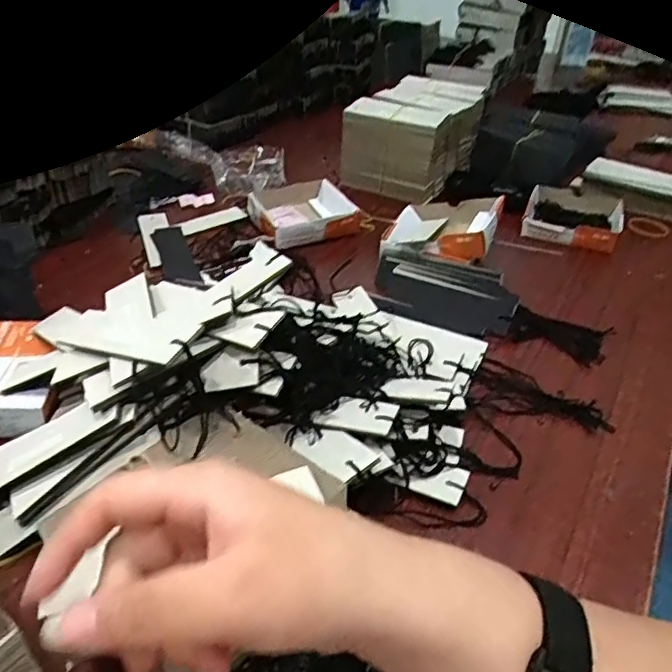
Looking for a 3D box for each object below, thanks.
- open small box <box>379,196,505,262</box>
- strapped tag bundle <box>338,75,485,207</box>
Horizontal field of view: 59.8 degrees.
[{"bbox_3d":[0.122,-0.125,0.673,0.118,0.046,0.125,14,37,13],"label":"open small box"},{"bbox_3d":[0.128,-0.300,0.876,0.142,0.107,0.238,23,40,24],"label":"strapped tag bundle"}]

